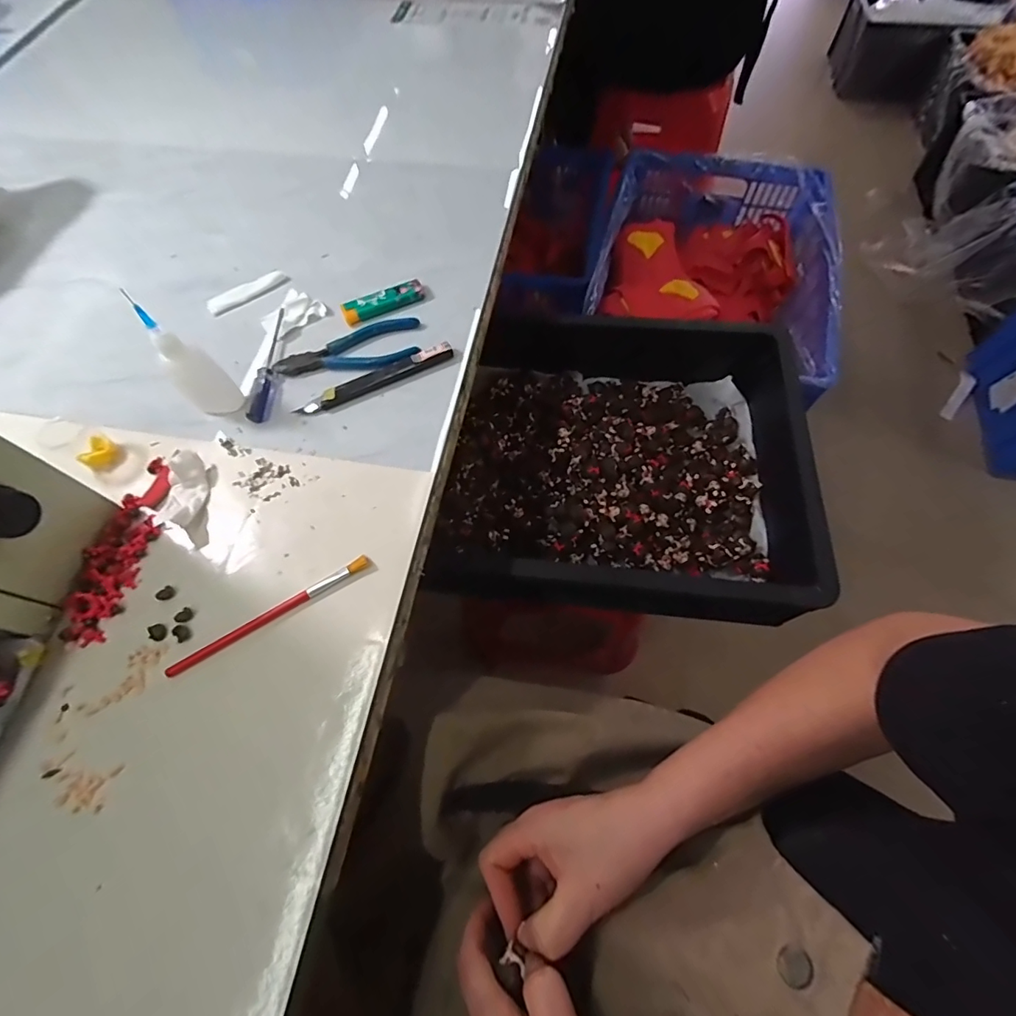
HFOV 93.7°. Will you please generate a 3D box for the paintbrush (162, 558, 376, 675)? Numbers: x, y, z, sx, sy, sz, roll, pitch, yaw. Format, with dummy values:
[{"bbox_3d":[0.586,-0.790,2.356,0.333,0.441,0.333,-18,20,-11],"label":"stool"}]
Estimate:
[{"bbox_3d":[-0.164,0.073,0.331,0.145,0.008,0.012,-29,66,-11],"label":"paintbrush"}]

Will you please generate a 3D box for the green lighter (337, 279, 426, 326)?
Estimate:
[{"bbox_3d":[-0.118,-0.196,0.453,0.078,0.009,0.024,-25,66,-9],"label":"green lighter"}]

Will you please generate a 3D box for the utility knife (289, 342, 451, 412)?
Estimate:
[{"bbox_3d":[-0.114,-0.113,0.415,0.139,0.009,0.017,-27,66,-10],"label":"utility knife"}]

